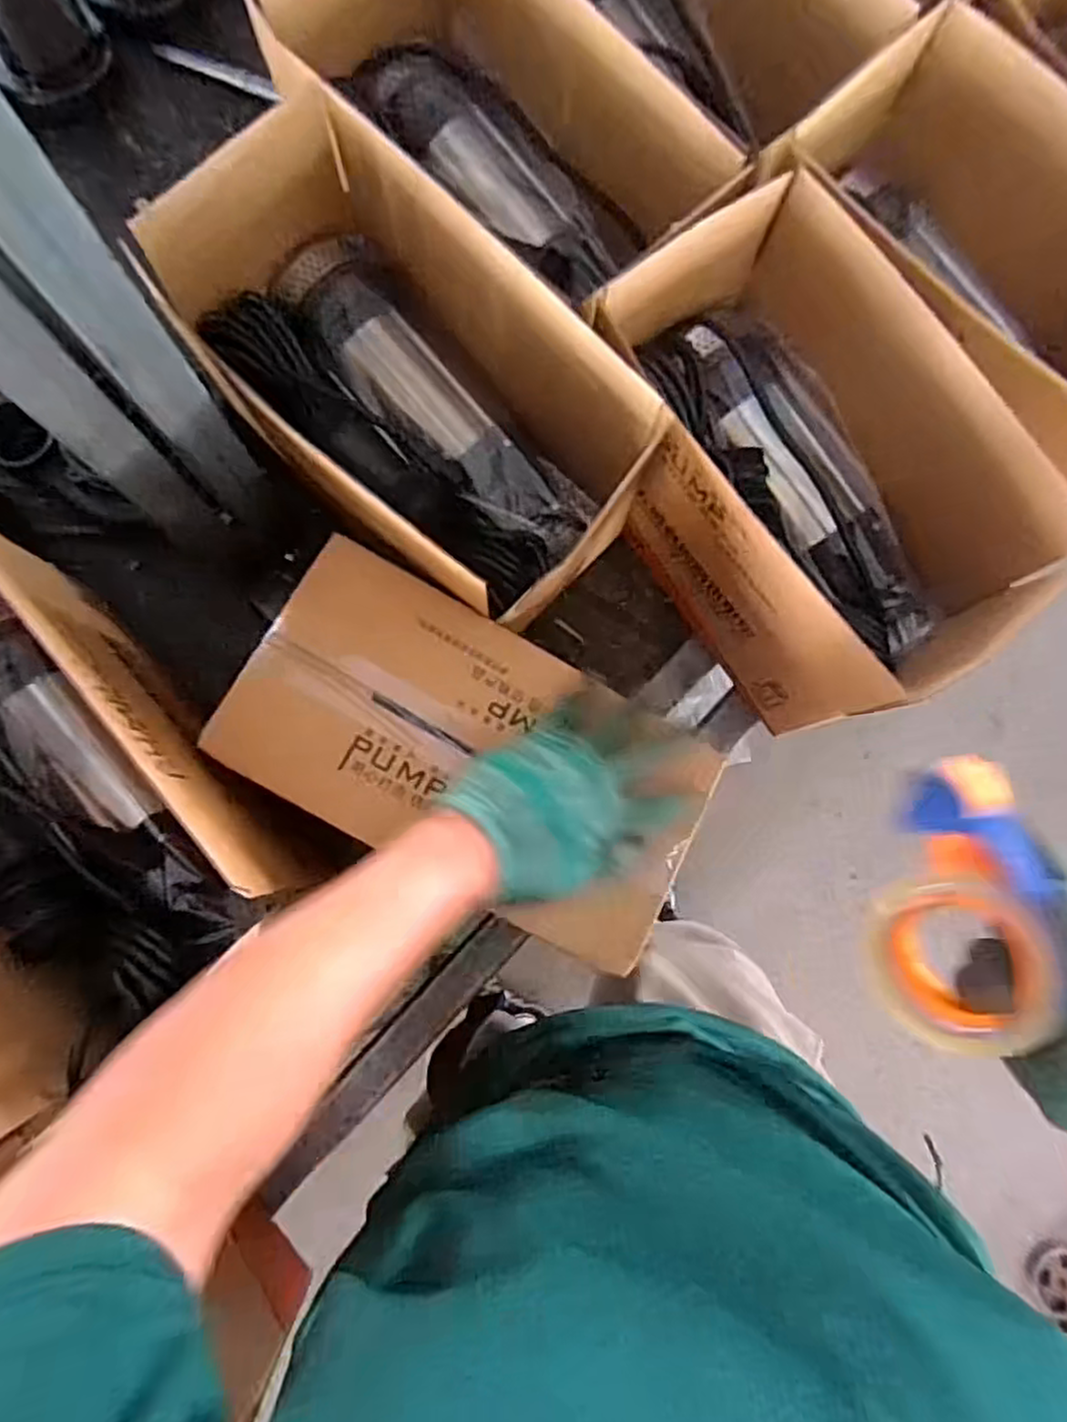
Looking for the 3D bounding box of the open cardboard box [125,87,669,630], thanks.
[{"bbox_3d":[-0.100,-0.244,0.565,0.188,0.176,0.350,-44,86,-8],"label":"open cardboard box"}]

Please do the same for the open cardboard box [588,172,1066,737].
[{"bbox_3d":[0.208,-0.184,0.567,0.215,0.185,0.345,-37,85,-8],"label":"open cardboard box"}]

